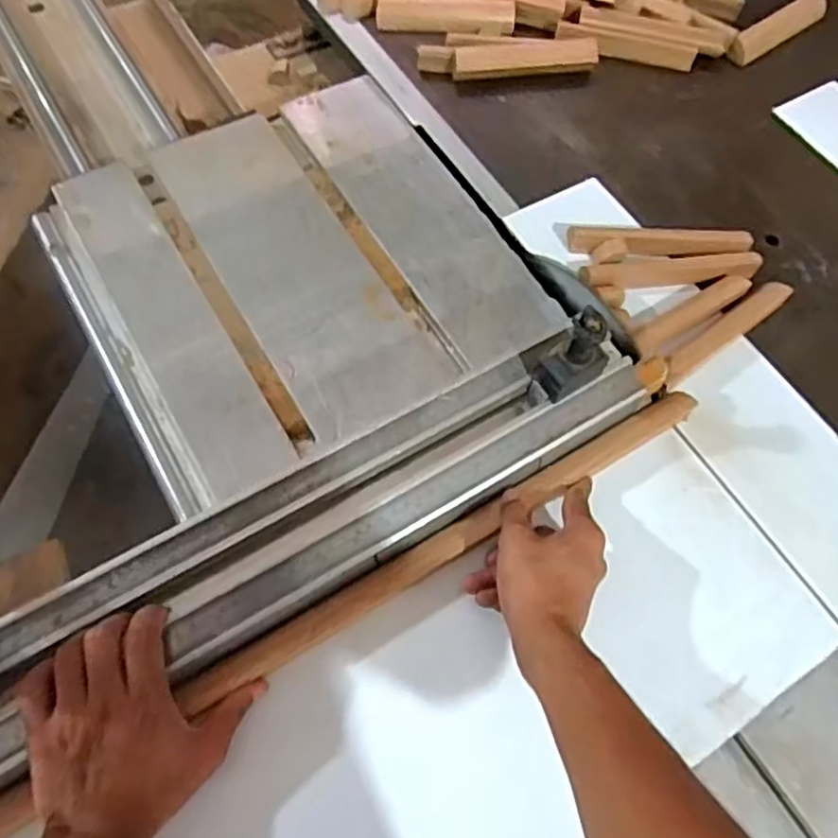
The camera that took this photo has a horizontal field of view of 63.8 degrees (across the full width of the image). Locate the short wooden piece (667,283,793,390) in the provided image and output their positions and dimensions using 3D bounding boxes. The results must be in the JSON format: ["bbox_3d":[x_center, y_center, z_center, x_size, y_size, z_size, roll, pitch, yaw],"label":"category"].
[{"bbox_3d":[0.281,-0.082,0.618,0.150,0.022,0.024,-33,70,-17],"label":"short wooden piece"}]

